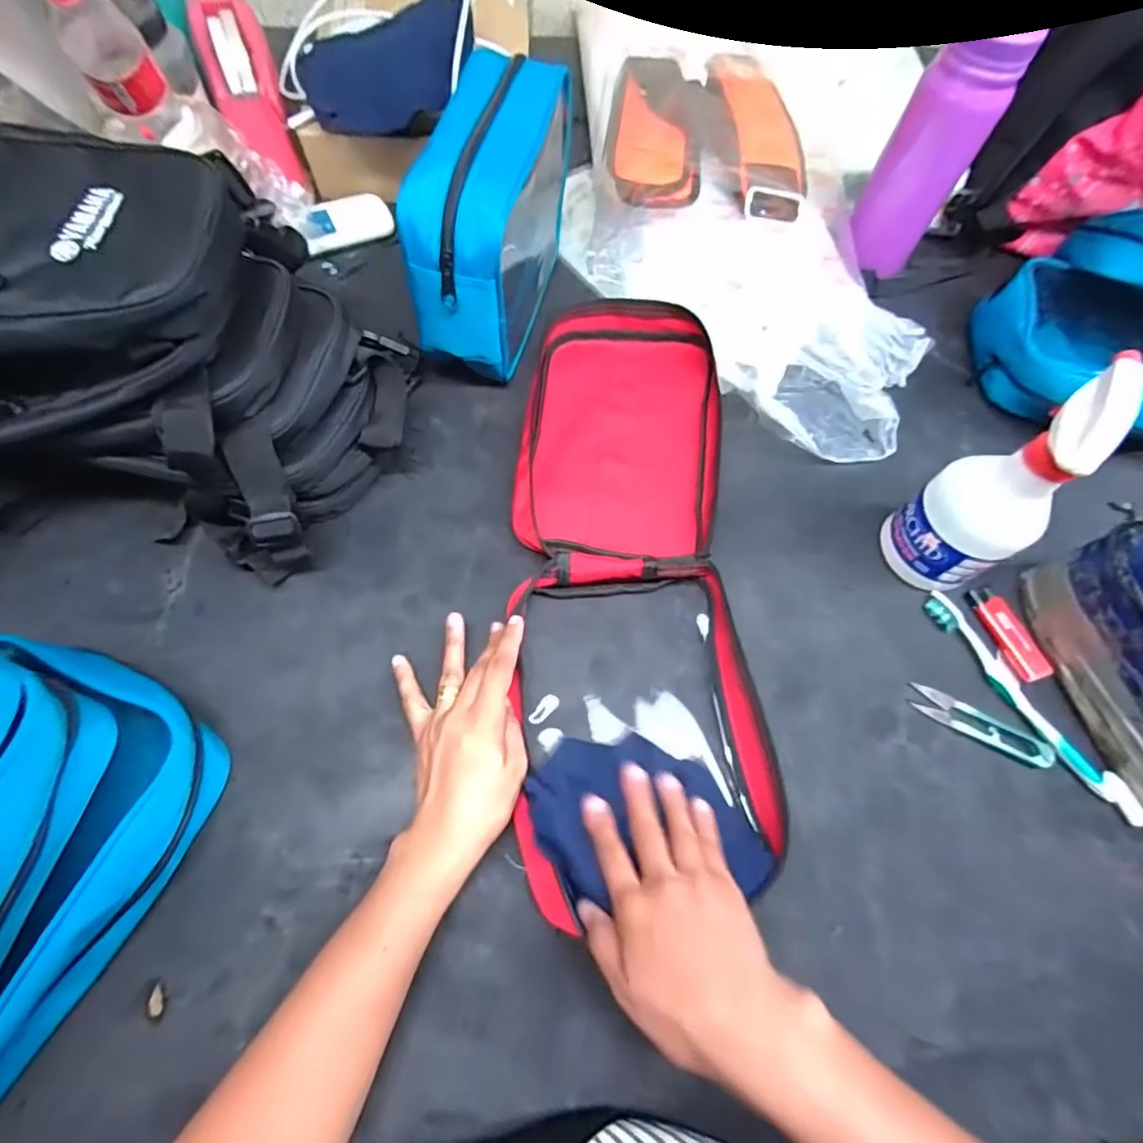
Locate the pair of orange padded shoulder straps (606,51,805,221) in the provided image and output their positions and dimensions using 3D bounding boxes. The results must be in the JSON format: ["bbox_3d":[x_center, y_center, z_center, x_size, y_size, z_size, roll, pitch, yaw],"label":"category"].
[{"bbox_3d":[0.139,-0.454,0.576,0.199,0.030,0.297,4,67,-1],"label":"pair of orange padded shoulder straps"}]

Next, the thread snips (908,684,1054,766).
[{"bbox_3d":[0.310,0.117,0.427,0.101,0.006,0.023,28,68,9],"label":"thread snips"}]

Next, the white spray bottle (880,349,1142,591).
[{"bbox_3d":[0.310,-0.055,0.403,0.082,0.179,0.077,-31,72,-15],"label":"white spray bottle"}]

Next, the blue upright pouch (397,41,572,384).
[{"bbox_3d":[-0.065,-0.313,0.504,0.076,0.167,0.260,13,67,3],"label":"blue upright pouch"}]

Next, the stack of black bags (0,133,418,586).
[{"bbox_3d":[-0.325,-0.137,0.405,0.381,0.189,0.251,-6,67,-5],"label":"stack of black bags"}]

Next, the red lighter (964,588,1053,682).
[{"bbox_3d":[0.352,0.049,0.453,0.024,0.009,0.079,-20,69,-11],"label":"red lighter"}]

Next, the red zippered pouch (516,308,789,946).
[{"bbox_3d":[0.047,-0.016,0.455,0.175,0.040,0.488,0,69,-2],"label":"red zippered pouch"}]

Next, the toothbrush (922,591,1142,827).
[{"bbox_3d":[0.350,0.099,0.433,0.026,0.011,0.199,-30,71,-14],"label":"toothbrush"}]

